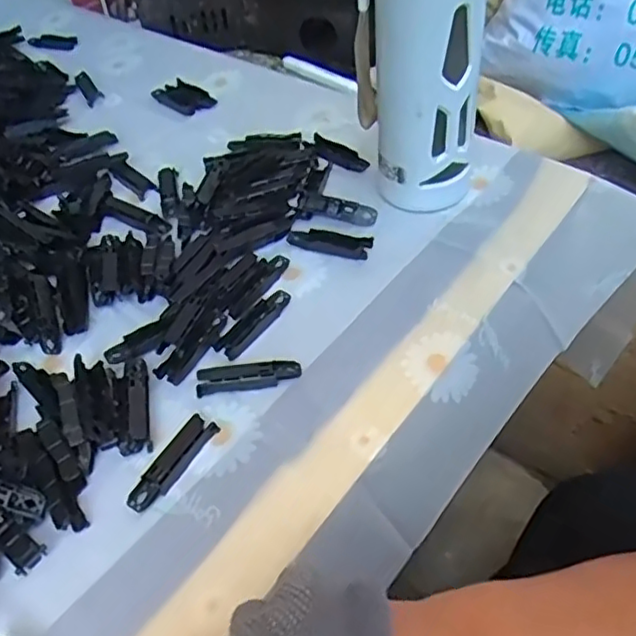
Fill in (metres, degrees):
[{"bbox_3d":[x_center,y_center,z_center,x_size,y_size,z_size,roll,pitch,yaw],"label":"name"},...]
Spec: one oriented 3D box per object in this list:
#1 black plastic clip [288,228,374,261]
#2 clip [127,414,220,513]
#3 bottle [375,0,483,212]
[{"bbox_3d":[0.008,-0.057,0.484,0.064,0.007,0.018,12,52,17],"label":"black plastic clip"},{"bbox_3d":[-0.084,0.083,0.375,0.018,0.006,0.063,23,56,24],"label":"clip"},{"bbox_3d":[0.073,-0.172,0.443,0.072,0.206,0.058,0,49,7],"label":"bottle"}]

